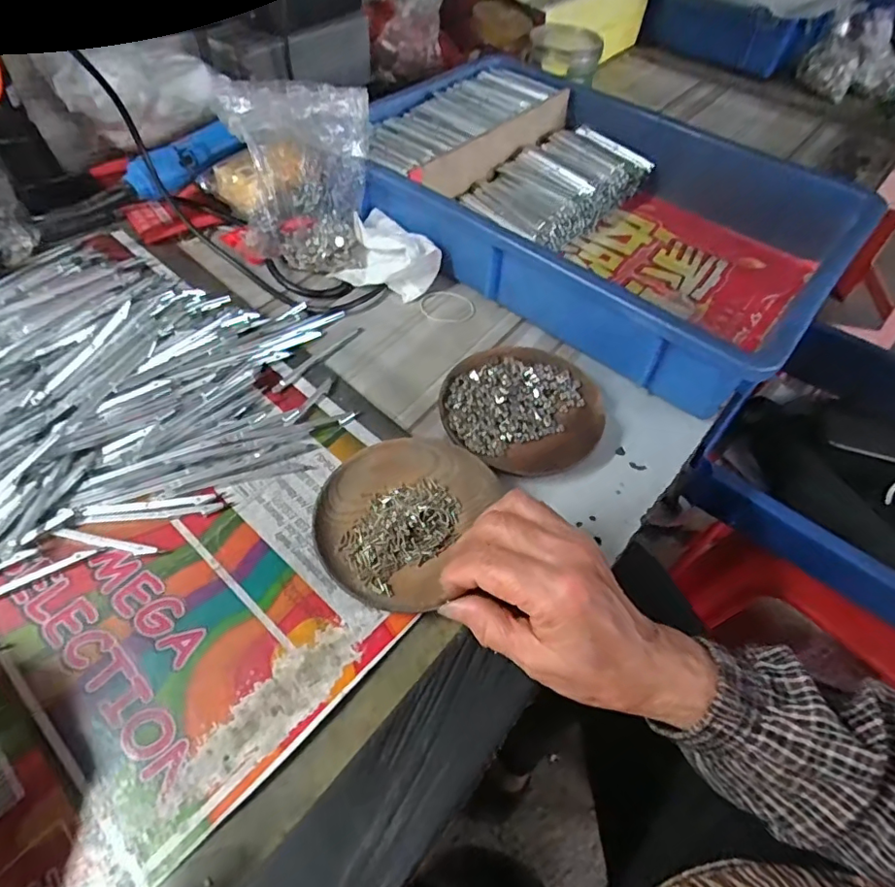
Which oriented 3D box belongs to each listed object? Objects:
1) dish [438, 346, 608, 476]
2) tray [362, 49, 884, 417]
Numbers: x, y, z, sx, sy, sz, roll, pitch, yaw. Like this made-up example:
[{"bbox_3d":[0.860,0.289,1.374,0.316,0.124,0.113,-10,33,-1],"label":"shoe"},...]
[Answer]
[{"bbox_3d":[0.051,-0.027,0.403,0.113,0.018,0.116,2,53,-2],"label":"dish"},{"bbox_3d":[0.129,-0.225,0.512,0.430,0.079,0.294,37,59,21],"label":"tray"}]

